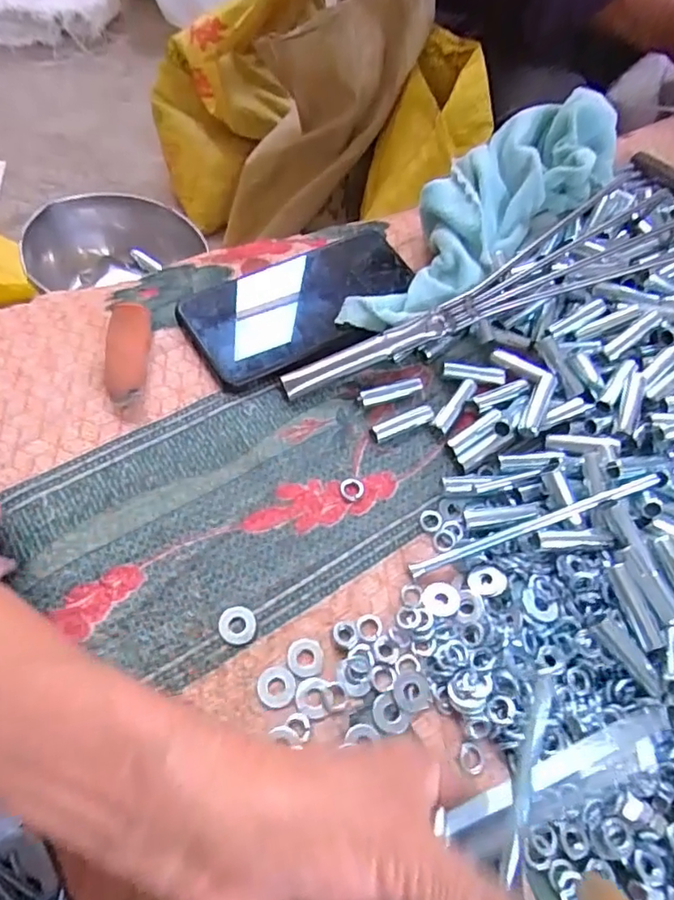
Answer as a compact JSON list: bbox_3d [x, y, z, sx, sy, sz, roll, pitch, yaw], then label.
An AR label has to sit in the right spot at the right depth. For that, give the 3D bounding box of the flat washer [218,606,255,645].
[{"bbox_3d":[-0.050,0.088,0.296,0.018,0.004,0.018,2,58,-4],"label":"flat washer"}]

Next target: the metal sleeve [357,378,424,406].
[{"bbox_3d":[0.035,-0.037,0.376,0.043,0.011,0.010,-13,61,-13],"label":"metal sleeve"}]

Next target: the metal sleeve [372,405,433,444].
[{"bbox_3d":[0.042,-0.017,0.367,0.043,0.008,0.011,-21,63,-17],"label":"metal sleeve"}]

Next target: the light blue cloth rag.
[{"bbox_3d":[0.105,-0.174,0.418,0.267,0.057,0.082,-38,69,-24],"label":"light blue cloth rag"}]

